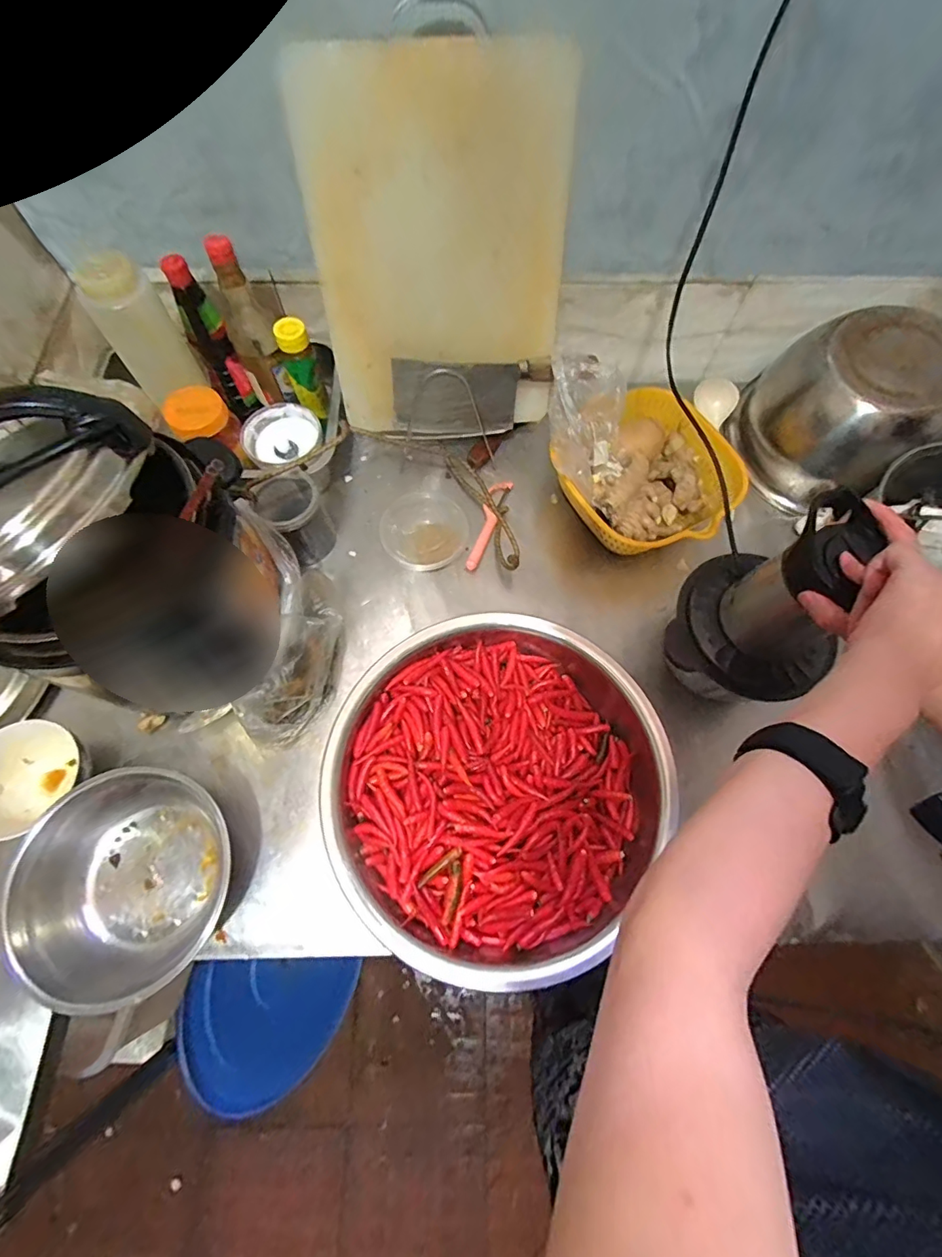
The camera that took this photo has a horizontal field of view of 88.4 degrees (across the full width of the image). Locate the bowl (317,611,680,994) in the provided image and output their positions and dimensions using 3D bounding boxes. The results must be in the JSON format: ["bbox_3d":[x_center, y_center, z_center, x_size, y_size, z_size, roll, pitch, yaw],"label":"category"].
[{"bbox_3d":[0.027,0.147,0.479,0.306,0.087,0.302,0,69,0],"label":"bowl"}]

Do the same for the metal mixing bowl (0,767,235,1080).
[{"bbox_3d":[-0.313,0.228,0.443,0.167,0.081,0.178,0,69,0],"label":"metal mixing bowl"}]

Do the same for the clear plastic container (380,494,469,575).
[{"bbox_3d":[-0.060,-0.131,0.622,0.112,0.034,0.115,0,69,0],"label":"clear plastic container"}]

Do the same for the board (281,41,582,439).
[{"bbox_3d":[-0.030,-0.380,0.513,0.257,0.301,0.022,-5,50,-4],"label":"board"}]

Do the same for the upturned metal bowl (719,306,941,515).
[{"bbox_3d":[0.450,-0.262,0.583,0.152,0.167,0.170,-9,69,-4],"label":"upturned metal bowl"}]

